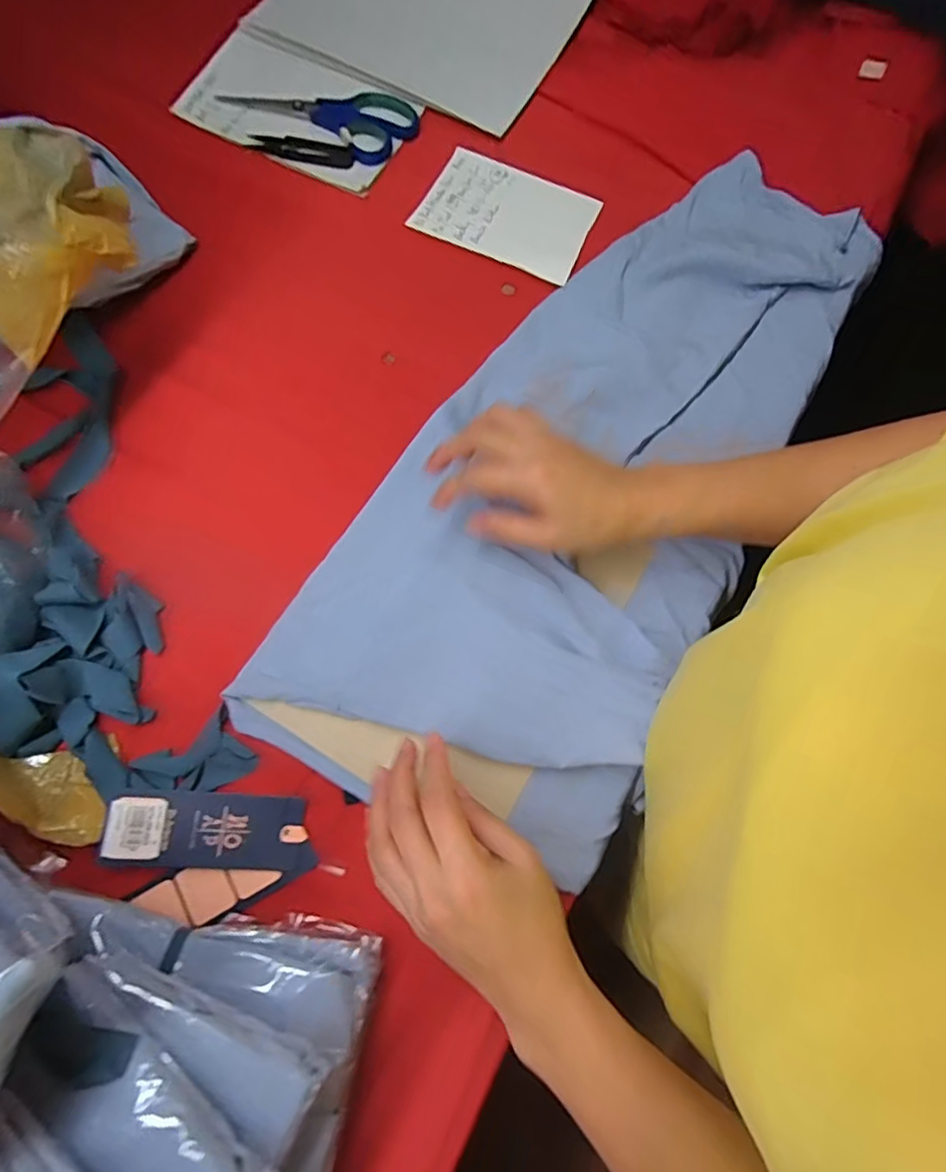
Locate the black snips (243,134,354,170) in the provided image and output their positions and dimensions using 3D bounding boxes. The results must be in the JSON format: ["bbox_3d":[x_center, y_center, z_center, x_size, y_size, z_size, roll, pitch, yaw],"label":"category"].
[{"bbox_3d":[-0.159,-0.399,0.513,0.099,0.005,0.024,11,73,5],"label":"black snips"}]

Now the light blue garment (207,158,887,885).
[{"bbox_3d":[0.114,-0.096,0.433,0.260,0.032,0.609,34,75,7],"label":"light blue garment"}]

